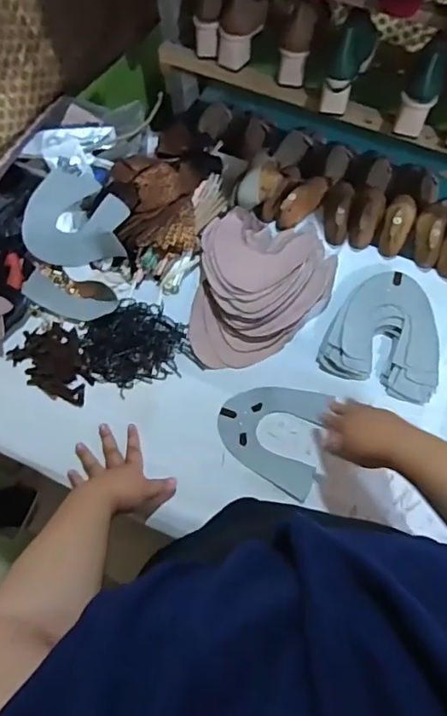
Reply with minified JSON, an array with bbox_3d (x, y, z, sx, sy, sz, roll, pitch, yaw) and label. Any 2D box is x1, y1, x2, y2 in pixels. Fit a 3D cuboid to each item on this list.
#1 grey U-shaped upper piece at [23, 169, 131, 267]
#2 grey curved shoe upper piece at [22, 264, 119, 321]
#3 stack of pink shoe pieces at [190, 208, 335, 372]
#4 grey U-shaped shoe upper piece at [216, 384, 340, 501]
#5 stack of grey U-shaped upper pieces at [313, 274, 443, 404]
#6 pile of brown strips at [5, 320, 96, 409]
[{"bbox_3d":[-0.256,-0.257,0.898,0.165,0.074,0.179,-7,64,-2],"label":"grey U-shaped upper piece"},{"bbox_3d":[-0.258,-0.107,0.854,0.155,0.028,0.074,15,65,9],"label":"grey curved shoe upper piece"},{"bbox_3d":[0.068,-0.124,0.845,0.224,0.049,0.287,7,64,5],"label":"stack of pink shoe pieces"},{"bbox_3d":[0.073,0.109,0.760,0.158,0.012,0.155,20,66,11],"label":"grey U-shaped shoe upper piece"},{"bbox_3d":[0.268,-0.044,0.810,0.179,0.027,0.197,21,66,12],"label":"stack of grey U-shaped upper pieces"},{"bbox_3d":[-0.272,0.013,0.811,0.106,0.015,0.148,-27,66,-11],"label":"pile of brown strips"}]

